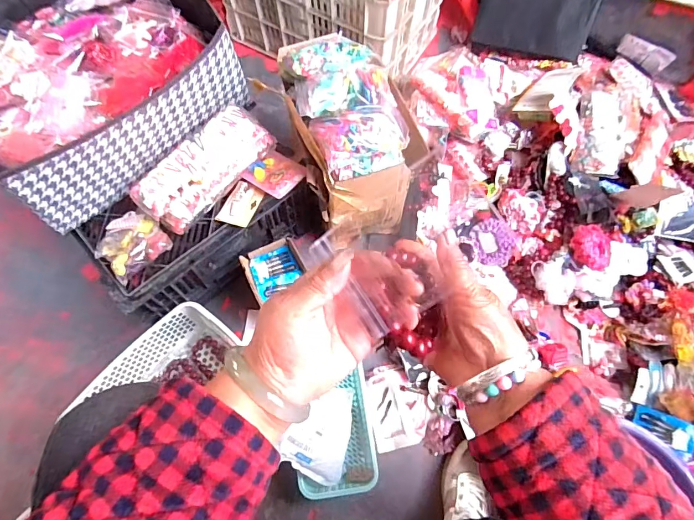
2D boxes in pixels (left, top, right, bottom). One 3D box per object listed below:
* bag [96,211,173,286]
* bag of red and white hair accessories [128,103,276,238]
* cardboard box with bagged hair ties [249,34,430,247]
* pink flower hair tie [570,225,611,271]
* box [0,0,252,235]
[{"bbox_3d":[-0.338,-0.025,0.648,0.100,0.036,0.094,41,72,16],"label":"bag"},{"bbox_3d":[-0.230,-0.151,0.675,0.095,0.068,0.231,35,71,14],"label":"bag of red and white hair accessories"},{"bbox_3d":[-0.002,-0.208,0.763,0.181,0.291,0.268,-21,68,-9],"label":"cardboard box with bagged hair ties"},{"bbox_3d":[0.485,-0.025,0.817,0.071,0.019,0.084,8,84,12],"label":"pink flower hair tie"},{"bbox_3d":[-0.418,-0.305,0.683,0.362,0.144,0.398,42,73,16],"label":"box"}]

